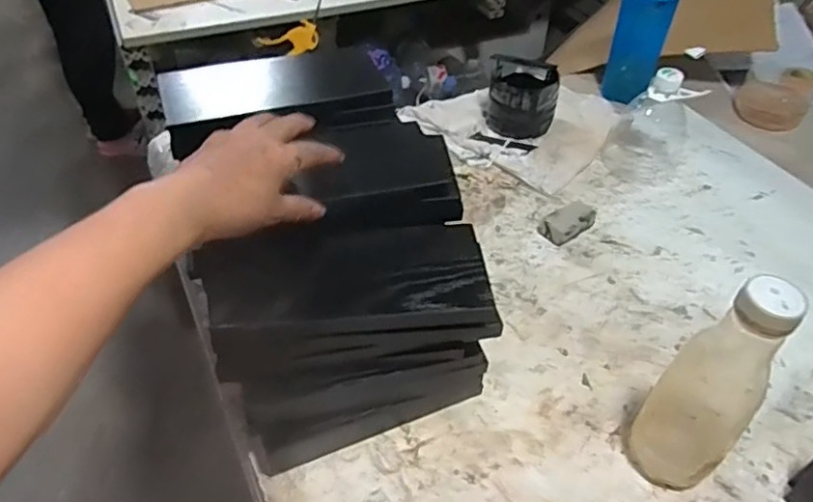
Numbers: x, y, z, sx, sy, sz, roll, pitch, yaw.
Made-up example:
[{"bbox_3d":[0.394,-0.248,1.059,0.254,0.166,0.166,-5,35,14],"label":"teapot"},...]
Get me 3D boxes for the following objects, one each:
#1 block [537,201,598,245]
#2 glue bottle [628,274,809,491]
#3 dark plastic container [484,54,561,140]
[{"bbox_3d":[0.208,-0.036,0.774,0.068,0.026,0.037,-22,49,-23],"label":"block"},{"bbox_3d":[0.239,0.114,0.480,0.062,0.228,0.076,-29,52,-28],"label":"glue bottle"},{"bbox_3d":[0.177,-0.236,0.924,0.104,0.084,0.115,5,44,3],"label":"dark plastic container"}]

